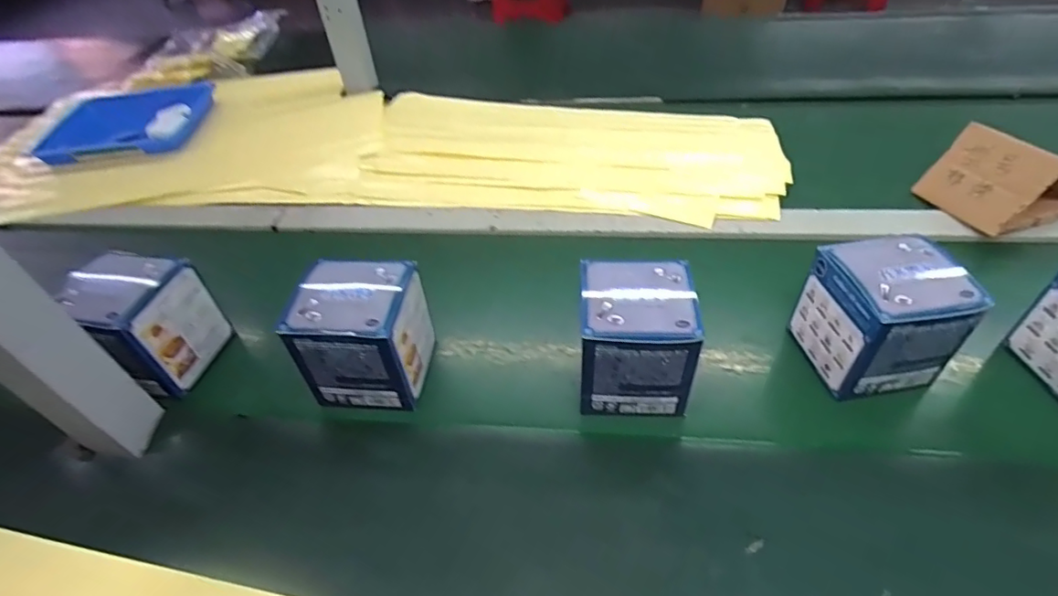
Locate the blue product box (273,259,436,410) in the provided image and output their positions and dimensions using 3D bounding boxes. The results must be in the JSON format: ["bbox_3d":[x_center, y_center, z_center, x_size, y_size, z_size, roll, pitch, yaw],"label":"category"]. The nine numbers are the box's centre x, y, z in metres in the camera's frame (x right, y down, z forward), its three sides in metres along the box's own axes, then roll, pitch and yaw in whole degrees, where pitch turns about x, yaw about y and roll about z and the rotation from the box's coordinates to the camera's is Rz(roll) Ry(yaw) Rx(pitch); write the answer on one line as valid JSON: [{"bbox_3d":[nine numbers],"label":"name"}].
[{"bbox_3d":[-0.127,0.029,0.429,0.083,0.105,0.087,1,45,8],"label":"blue product box"}]

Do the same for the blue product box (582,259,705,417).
[{"bbox_3d":[0.081,0.032,0.407,0.085,0.097,0.080,-1,45,6],"label":"blue product box"}]

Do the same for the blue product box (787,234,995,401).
[{"bbox_3d":[0.265,0.014,0.407,0.085,0.087,0.078,-8,45,-1],"label":"blue product box"}]

